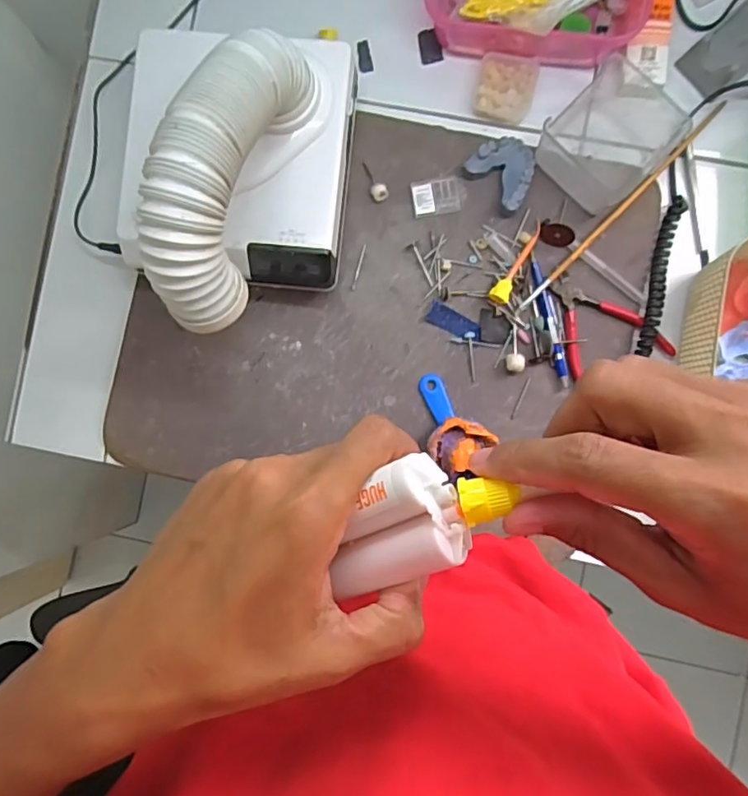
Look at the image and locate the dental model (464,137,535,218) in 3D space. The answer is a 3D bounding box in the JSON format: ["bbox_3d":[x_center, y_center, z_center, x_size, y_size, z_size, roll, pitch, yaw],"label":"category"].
[{"bbox_3d":[0.125,-0.213,0.535,0.052,0.019,0.064,-44,87,2],"label":"dental model"}]

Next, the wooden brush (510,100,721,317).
[{"bbox_3d":[0.232,-0.177,0.531,0.008,0.009,0.266,45,94,3],"label":"wooden brush"}]

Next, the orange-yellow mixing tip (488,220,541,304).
[{"bbox_3d":[0.136,-0.128,0.535,0.019,0.015,0.084,28,91,3],"label":"orange-yellow mixing tip"}]

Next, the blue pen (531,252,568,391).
[{"bbox_3d":[0.168,-0.074,0.538,0.015,0.014,0.126,-15,88,3],"label":"blue pen"}]

